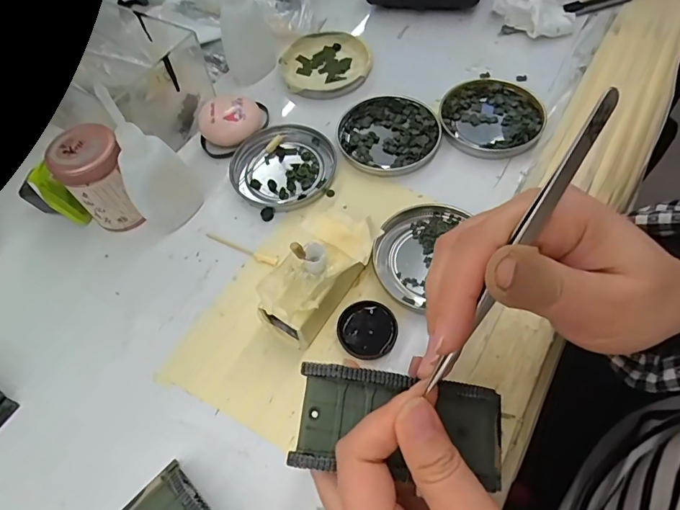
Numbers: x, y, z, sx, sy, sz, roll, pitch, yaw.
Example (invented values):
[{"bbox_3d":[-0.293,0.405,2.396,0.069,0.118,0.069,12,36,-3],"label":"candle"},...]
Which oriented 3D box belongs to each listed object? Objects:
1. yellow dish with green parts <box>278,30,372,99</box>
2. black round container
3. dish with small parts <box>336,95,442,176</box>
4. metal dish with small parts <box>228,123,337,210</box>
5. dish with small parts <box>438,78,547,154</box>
[{"bbox_3d":[-0.013,-0.170,0.405,0.077,0.009,0.078,-3,59,4],"label":"yellow dish with green parts"},{"bbox_3d":[0.017,0.046,0.278,0.035,0.007,0.034,-2,59,3],"label":"black round container"},{"bbox_3d":[0.038,-0.094,0.358,0.078,0.009,0.077,-2,59,3],"label":"dish with small parts"},{"bbox_3d":[-0.045,-0.069,0.351,0.073,0.008,0.078,-2,59,3],"label":"metal dish with small parts"},{"bbox_3d":[0.120,-0.111,0.362,0.078,0.009,0.075,-2,59,3],"label":"dish with small parts"}]

